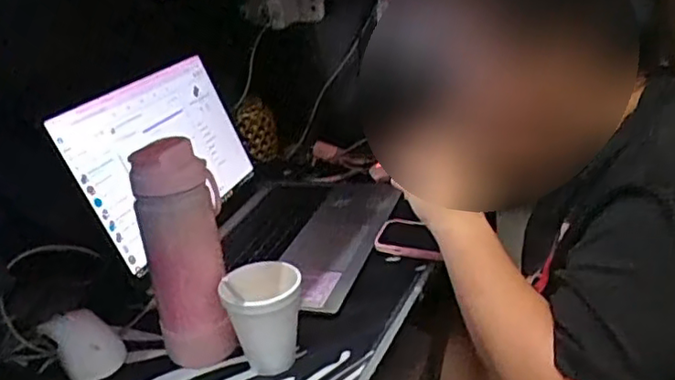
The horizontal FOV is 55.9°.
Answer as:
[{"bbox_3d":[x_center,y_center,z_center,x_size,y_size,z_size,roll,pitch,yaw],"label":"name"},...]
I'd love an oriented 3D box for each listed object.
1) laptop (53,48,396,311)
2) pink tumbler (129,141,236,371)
[{"bbox_3d":[-0.114,-0.039,0.864,0.343,0.199,0.353,1,24,19],"label":"laptop"},{"bbox_3d":[-0.149,0.061,0.630,0.075,0.222,0.060,-14,24,-16],"label":"pink tumbler"}]

